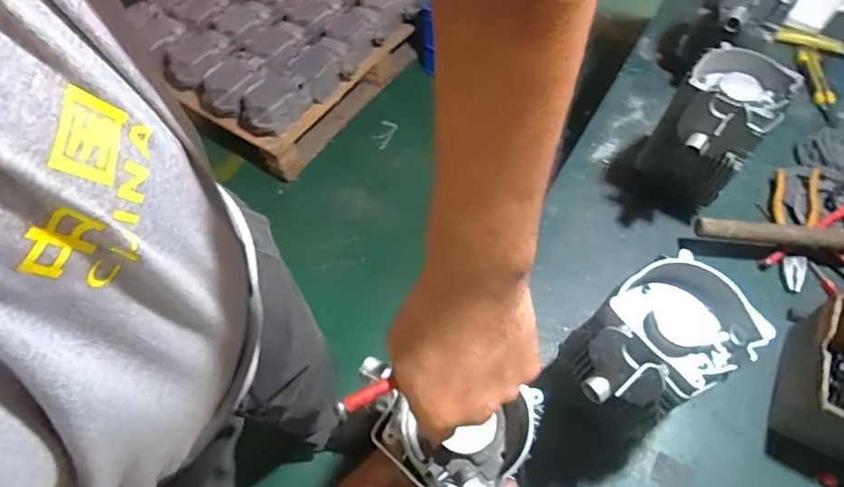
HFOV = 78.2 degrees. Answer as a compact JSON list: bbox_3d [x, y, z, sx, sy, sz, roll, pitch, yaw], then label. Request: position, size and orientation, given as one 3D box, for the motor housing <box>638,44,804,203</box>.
[{"bbox_3d":[0.380,-0.143,0.696,0.115,0.173,0.156,35,64,19],"label":"motor housing"}]

